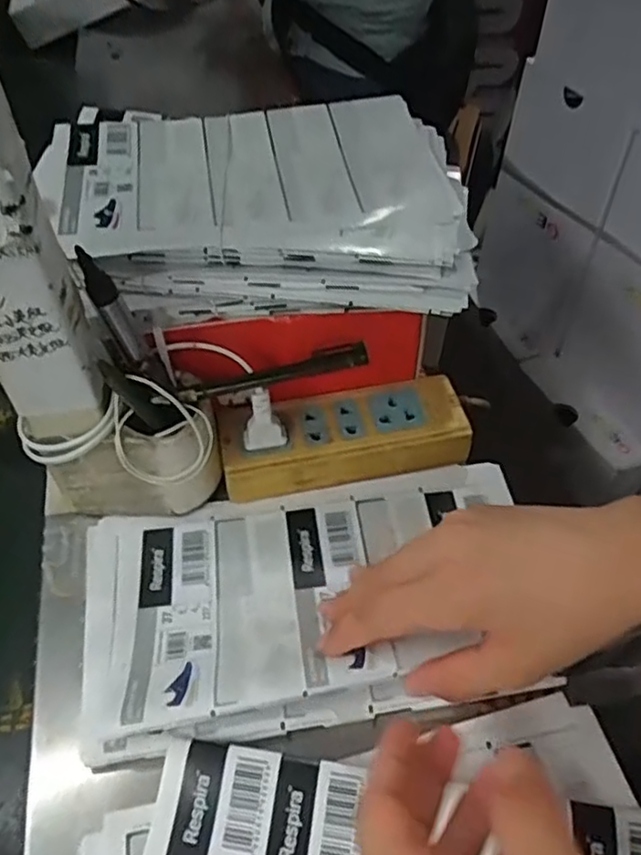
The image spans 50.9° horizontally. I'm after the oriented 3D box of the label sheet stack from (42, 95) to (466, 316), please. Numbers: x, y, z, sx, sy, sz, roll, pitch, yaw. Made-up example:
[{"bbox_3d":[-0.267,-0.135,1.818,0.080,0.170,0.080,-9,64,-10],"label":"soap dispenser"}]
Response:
[{"bbox_3d":[-0.039,-0.147,0.424,0.256,0.044,0.183,0,49,5],"label":"label sheet stack"}]

